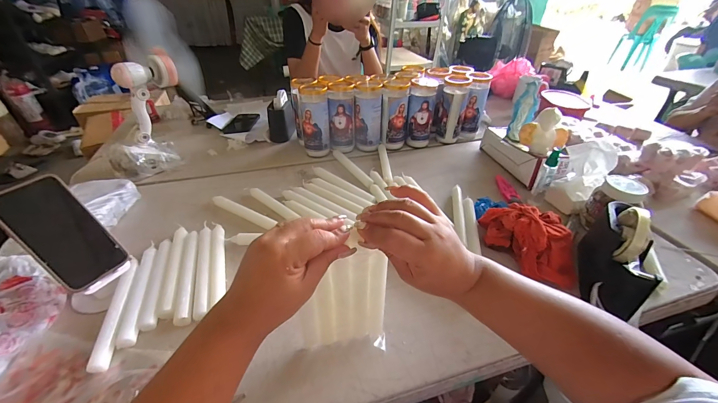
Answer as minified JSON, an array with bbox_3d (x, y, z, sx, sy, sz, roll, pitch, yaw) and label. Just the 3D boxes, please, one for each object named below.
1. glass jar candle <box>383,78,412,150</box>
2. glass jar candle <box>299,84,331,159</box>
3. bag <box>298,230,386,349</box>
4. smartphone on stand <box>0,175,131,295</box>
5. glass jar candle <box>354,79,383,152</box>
[{"bbox_3d":[0.101,-0.240,0.851,0.068,0.170,0.068,9,38,10],"label":"glass jar candle"},{"bbox_3d":[-0.117,-0.216,0.815,0.073,0.166,0.065,-1,37,-2],"label":"glass jar candle"},{"bbox_3d":[-0.018,0.122,0.365,0.105,0.198,0.027,-14,39,-17],"label":"bag"},{"bbox_3d":[-0.411,0.048,0.429,0.021,0.166,0.081,-20,19,41],"label":"smartphone on stand"},{"bbox_3d":[0.026,-0.247,0.859,0.075,0.161,0.093,0,37,-1],"label":"glass jar candle"}]

